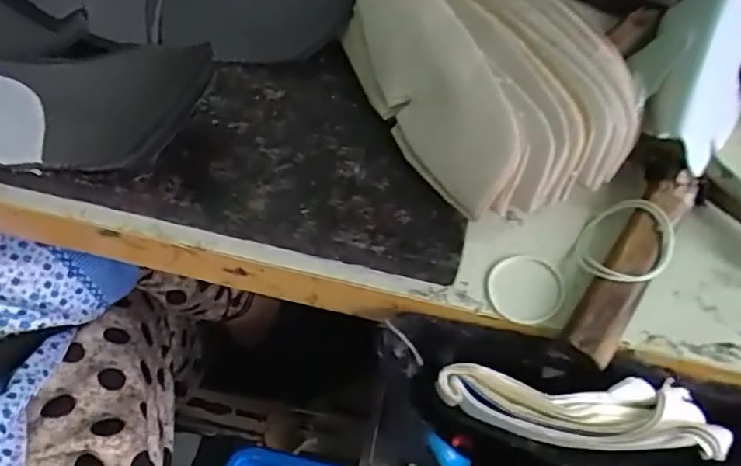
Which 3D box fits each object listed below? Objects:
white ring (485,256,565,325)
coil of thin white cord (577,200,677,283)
[{"bbox_3d":[0.086,0.031,0.333,0.043,0.007,0.042,1,58,-1],"label":"white ring"},{"bbox_3d":[0.142,0.005,0.338,0.049,0.013,0.061,19,55,38],"label":"coil of thin white cord"}]

